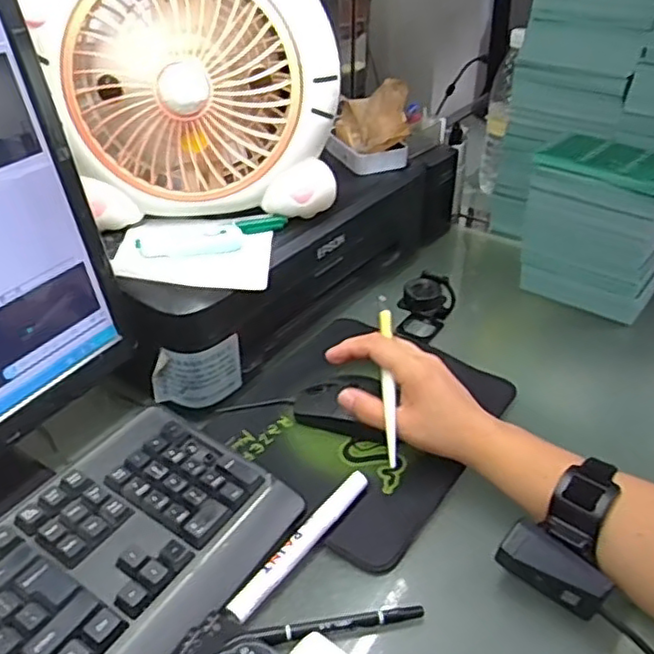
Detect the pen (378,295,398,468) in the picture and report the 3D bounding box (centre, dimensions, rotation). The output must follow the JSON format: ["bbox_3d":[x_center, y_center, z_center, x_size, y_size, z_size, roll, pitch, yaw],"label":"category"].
[{"bbox_3d":[0.049,0.039,0.525,0.010,0.012,0.150,0,63,0],"label":"pen"}]

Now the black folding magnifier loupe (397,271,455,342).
[{"bbox_3d":[0.103,-0.021,0.683,0.037,0.058,0.054,26,43,31],"label":"black folding magnifier loupe"}]

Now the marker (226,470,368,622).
[{"bbox_3d":[-0.017,0.157,0.474,0.017,0.017,0.141,25,43,30],"label":"marker"}]

